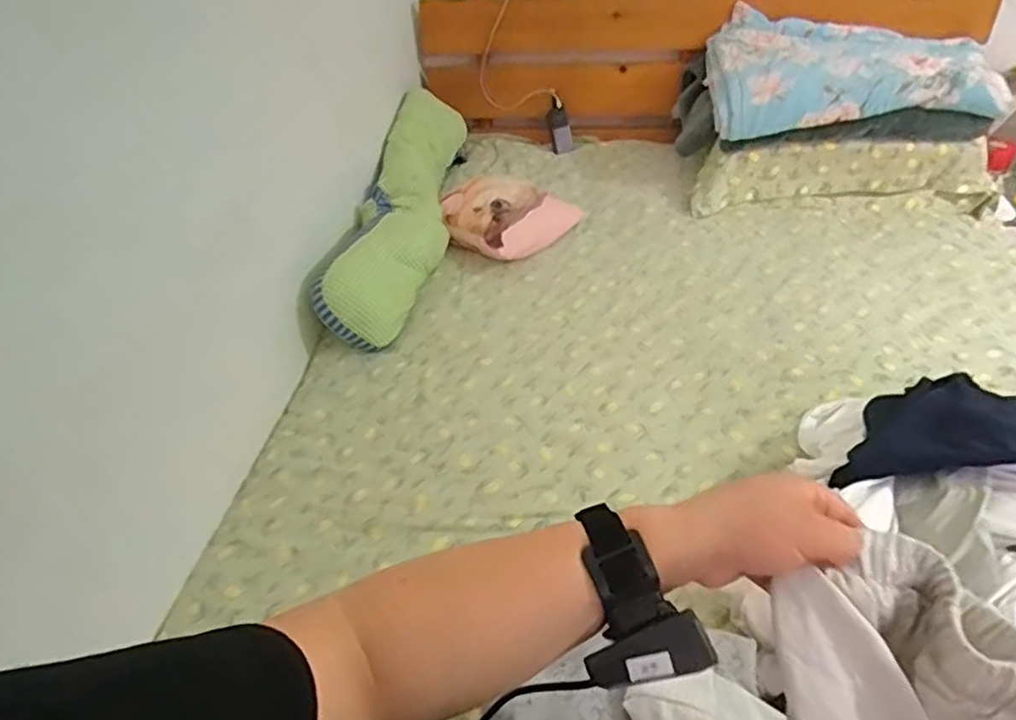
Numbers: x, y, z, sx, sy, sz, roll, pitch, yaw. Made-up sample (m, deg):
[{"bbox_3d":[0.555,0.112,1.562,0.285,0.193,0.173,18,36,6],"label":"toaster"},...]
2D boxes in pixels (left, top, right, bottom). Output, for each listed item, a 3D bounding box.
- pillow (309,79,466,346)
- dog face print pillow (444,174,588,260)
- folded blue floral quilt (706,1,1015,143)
[{"bbox_3d":[-0.222,-0.330,1.422,0.189,0.190,0.729,1,43,6],"label":"pillow"},{"bbox_3d":[0.001,-0.331,1.490,0.220,0.100,0.275,27,51,26],"label":"dog face print pillow"},{"bbox_3d":[0.766,-0.648,1.501,0.576,0.135,0.348,3,43,9],"label":"folded blue floral quilt"}]

